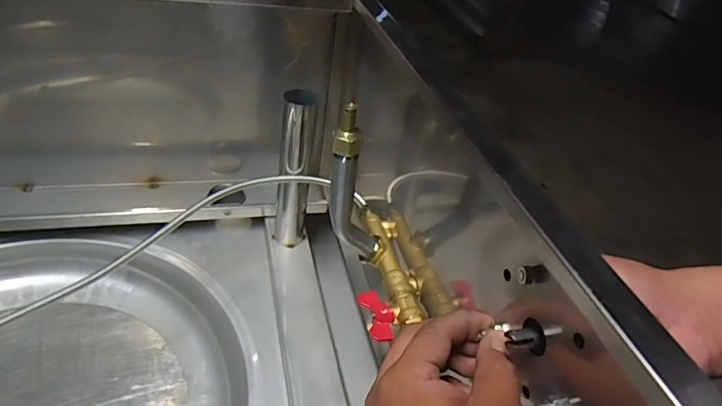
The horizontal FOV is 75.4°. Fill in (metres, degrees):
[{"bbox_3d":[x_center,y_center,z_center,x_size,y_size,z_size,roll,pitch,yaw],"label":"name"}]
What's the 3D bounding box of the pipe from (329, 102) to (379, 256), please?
[{"bbox_3d":[-0.002,-0.012,0.373,0.042,0.137,0.026,11,38,3],"label":"pipe"}]

